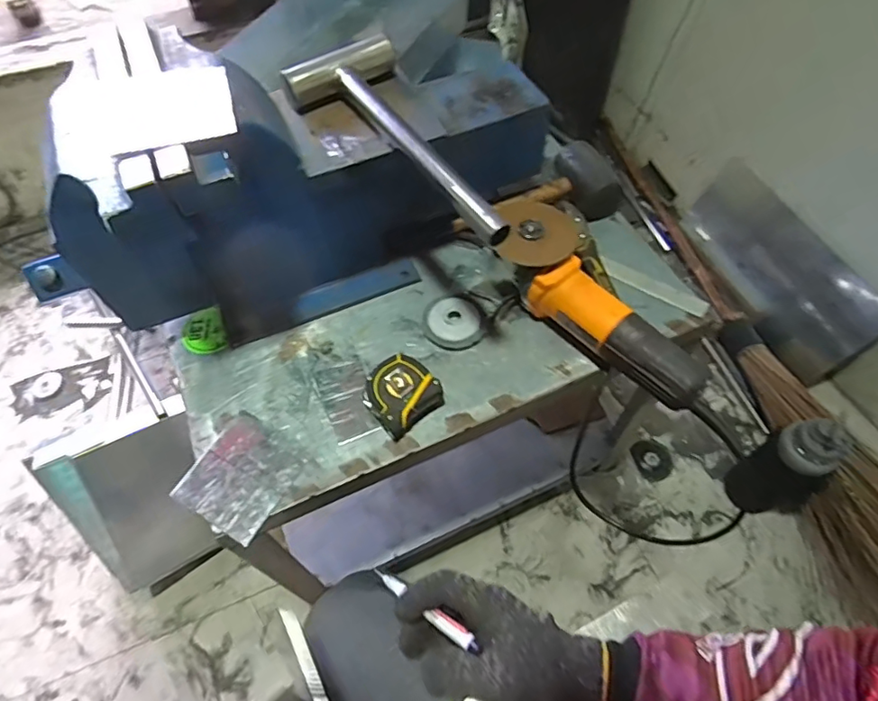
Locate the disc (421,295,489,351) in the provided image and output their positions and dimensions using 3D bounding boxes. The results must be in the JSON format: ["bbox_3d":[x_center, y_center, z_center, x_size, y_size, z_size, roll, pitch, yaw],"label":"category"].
[{"bbox_3d":[0.016,-0.037,0.652,0.071,0.014,0.076,-1,58,1],"label":"disc"}]

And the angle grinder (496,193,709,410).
[{"bbox_3d":[0.177,-0.058,0.609,0.092,0.078,0.285,-39,65,-20],"label":"angle grinder"}]

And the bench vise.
[{"bbox_3d":[-0.149,-0.187,0.609,0.546,0.270,0.191,-27,61,-15],"label":"bench vise"}]

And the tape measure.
[{"bbox_3d":[-0.041,0.048,0.586,0.073,0.042,0.068,-41,65,-21],"label":"tape measure"}]

